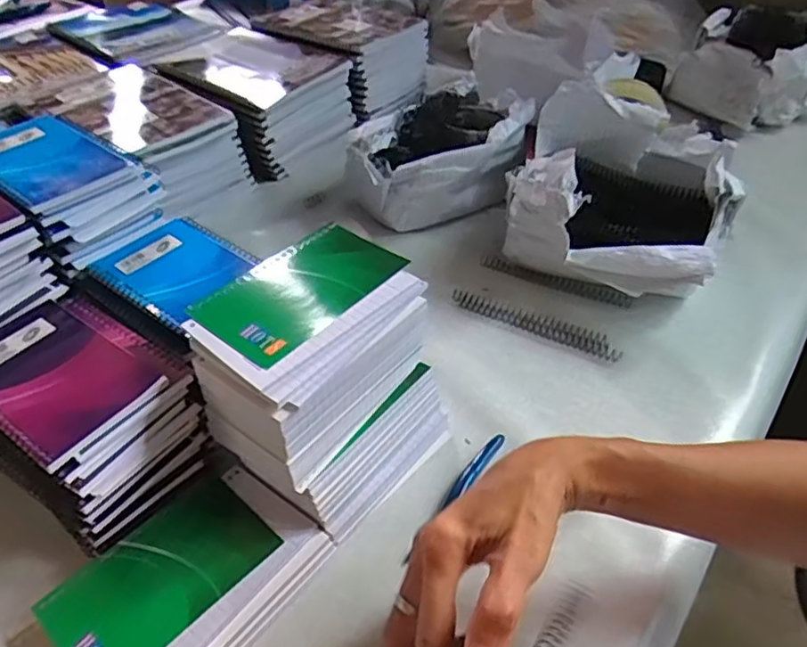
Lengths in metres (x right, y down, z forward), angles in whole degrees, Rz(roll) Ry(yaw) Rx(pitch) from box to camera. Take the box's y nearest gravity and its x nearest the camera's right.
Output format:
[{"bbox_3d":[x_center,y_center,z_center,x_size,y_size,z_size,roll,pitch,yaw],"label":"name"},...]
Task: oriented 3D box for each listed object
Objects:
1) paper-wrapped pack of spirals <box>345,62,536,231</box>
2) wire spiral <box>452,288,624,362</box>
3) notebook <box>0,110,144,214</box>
[{"bbox_3d":[0.043,-0.181,0.709,0.195,0.112,0.131,-27,48,-27],"label":"paper-wrapped pack of spirals"},{"bbox_3d":[0.121,-0.002,0.587,0.160,0.009,0.021,21,46,23],"label":"wire spiral"},{"bbox_3d":[-0.276,-0.127,0.488,0.132,0.013,0.088,27,48,27],"label":"notebook"}]

